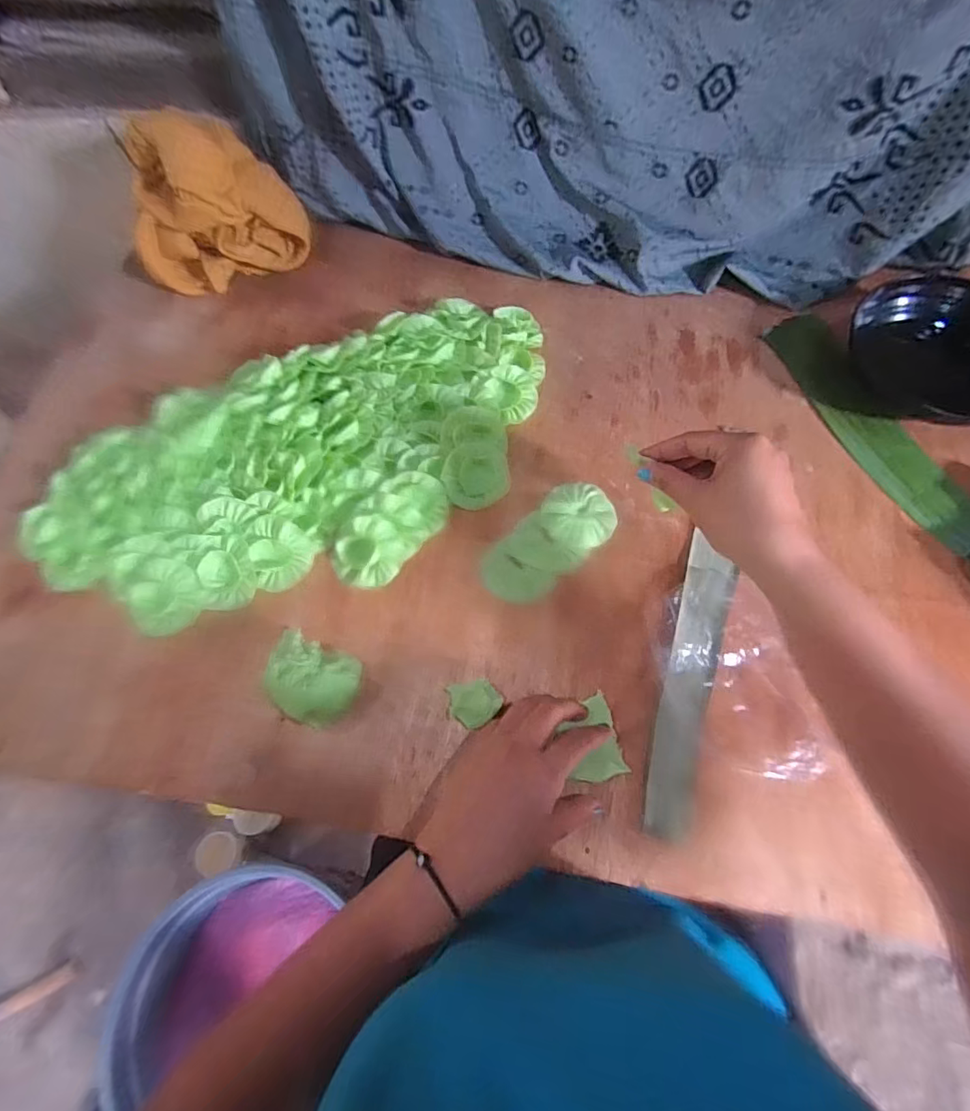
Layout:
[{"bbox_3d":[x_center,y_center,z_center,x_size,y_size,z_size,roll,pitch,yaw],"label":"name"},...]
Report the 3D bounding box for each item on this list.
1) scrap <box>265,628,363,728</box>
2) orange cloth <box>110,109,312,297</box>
[{"bbox_3d":[-0.143,0.106,0.429,0.077,0.051,0.061,20,71,10],"label":"scrap"},{"bbox_3d":[-0.333,-0.417,0.618,0.211,0.161,0.088,-18,69,-5],"label":"orange cloth"}]

